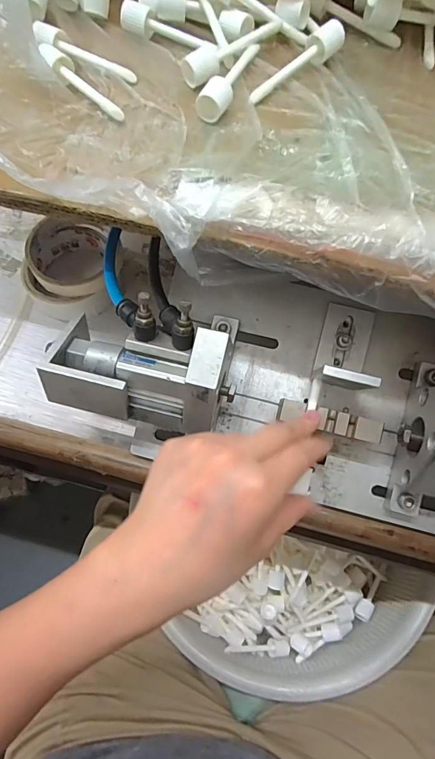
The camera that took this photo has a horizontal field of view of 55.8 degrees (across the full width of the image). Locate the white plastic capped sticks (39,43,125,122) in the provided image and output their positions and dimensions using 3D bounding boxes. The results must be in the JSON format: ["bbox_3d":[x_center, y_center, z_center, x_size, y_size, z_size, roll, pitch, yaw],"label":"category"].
[{"bbox_3d":[-0.092,-0.200,0.276,0.017,0.013,0.078,-39,73,-13],"label":"white plastic capped sticks"}]

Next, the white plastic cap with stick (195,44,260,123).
[{"bbox_3d":[0.012,-0.205,0.276,0.017,0.015,0.079,28,71,11],"label":"white plastic cap with stick"}]

